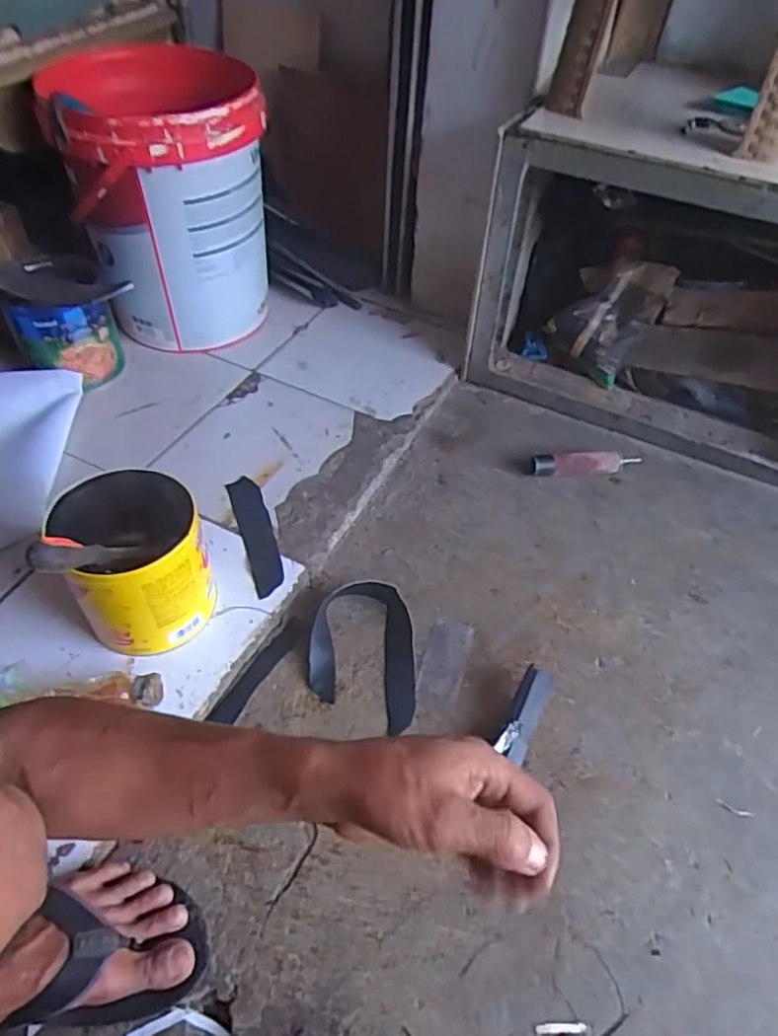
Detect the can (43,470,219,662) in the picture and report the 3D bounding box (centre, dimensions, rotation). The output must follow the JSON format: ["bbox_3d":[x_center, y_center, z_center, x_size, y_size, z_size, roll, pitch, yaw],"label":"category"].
[{"bbox_3d":[-0.280,0.053,0.732,0.149,0.162,0.151,-10,50,-12],"label":"can"}]

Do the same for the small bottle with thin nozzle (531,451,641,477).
[{"bbox_3d":[0.298,-0.080,0.979,0.163,0.026,0.034,1,49,-3],"label":"small bottle with thin nozzle"}]

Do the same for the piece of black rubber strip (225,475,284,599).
[{"bbox_3d":[-0.177,0.021,0.870,0.044,0.009,0.204,-16,52,-14],"label":"piece of black rubber strip"}]

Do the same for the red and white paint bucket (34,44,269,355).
[{"bbox_3d":[-0.330,-0.451,0.991,0.265,0.376,0.248,2,49,-2],"label":"red and white paint bucket"}]

